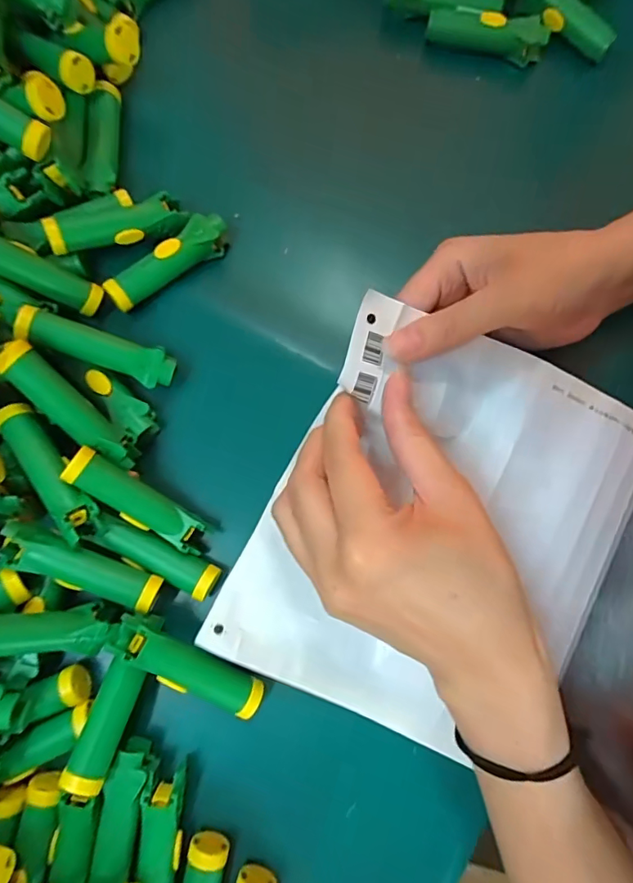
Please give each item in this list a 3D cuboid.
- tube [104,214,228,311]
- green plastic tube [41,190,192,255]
[{"bbox_3d":[-0.088,-0.107,0.289,0.079,0.021,0.019,-42,83,-7],"label":"tube"},{"bbox_3d":[-0.118,-0.130,0.286,0.077,0.017,0.023,-20,80,-21],"label":"green plastic tube"}]

